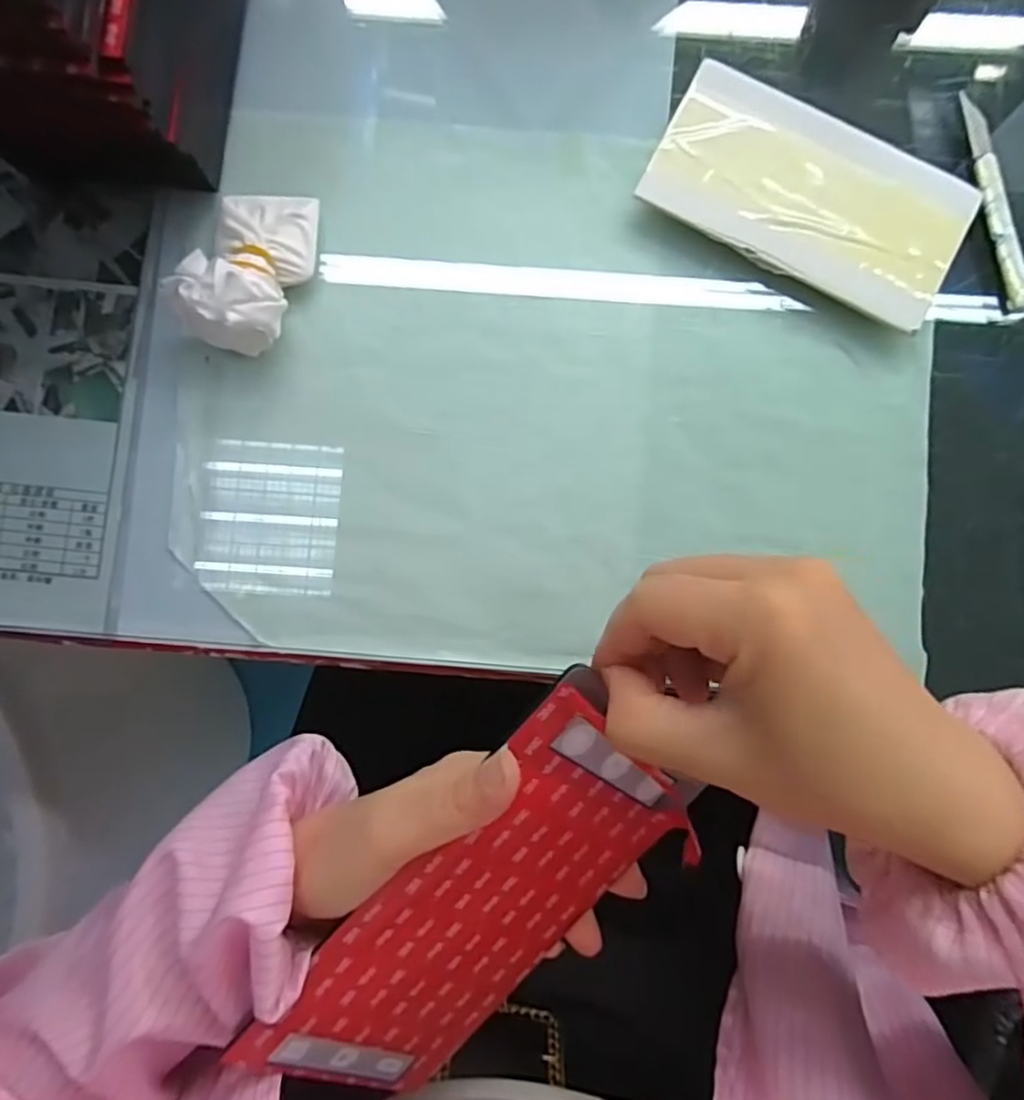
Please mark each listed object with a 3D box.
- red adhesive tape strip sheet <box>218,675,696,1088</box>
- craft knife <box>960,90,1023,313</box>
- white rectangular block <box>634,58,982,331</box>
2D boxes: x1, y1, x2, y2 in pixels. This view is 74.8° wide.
[{"bbox_3d":[-0.012,0.145,0.266,0.183,0.004,0.098,-47,121,3],"label":"red adhesive tape strip sheet"},{"bbox_3d":[0.236,-0.171,0.328,0.013,0.007,0.112,-10,86,1],"label":"craft knife"},{"bbox_3d":[0.142,-0.170,0.326,0.148,0.019,0.075,29,87,3],"label":"white rectangular block"}]

